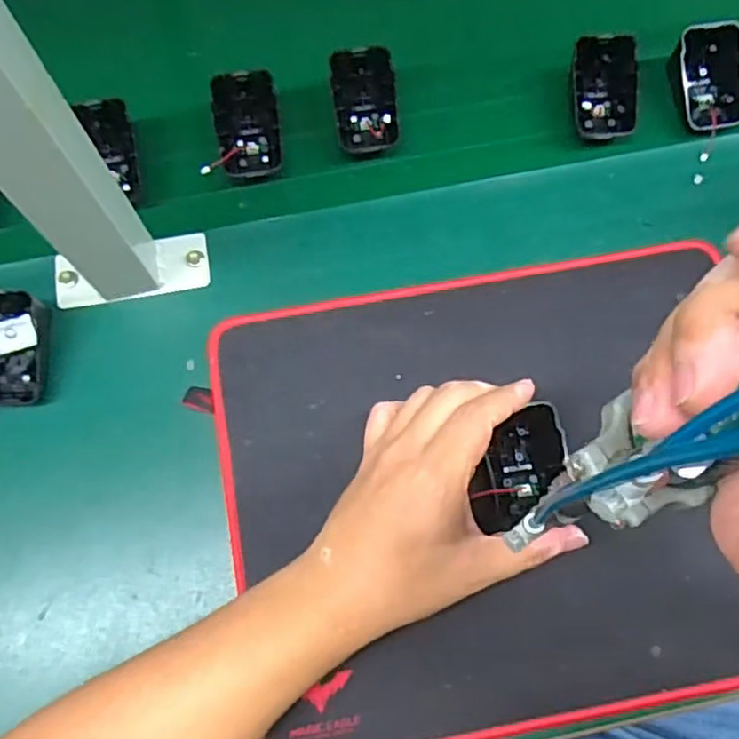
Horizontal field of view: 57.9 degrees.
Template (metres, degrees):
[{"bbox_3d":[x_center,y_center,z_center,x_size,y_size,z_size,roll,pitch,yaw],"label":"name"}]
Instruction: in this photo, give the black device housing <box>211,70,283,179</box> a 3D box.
[{"bbox_3d":[-0.084,-0.168,0.461,0.043,0.023,0.069,-14,98,-19],"label":"black device housing"}]

